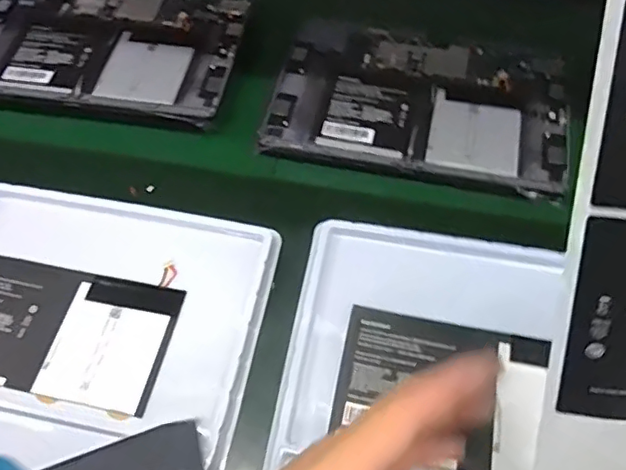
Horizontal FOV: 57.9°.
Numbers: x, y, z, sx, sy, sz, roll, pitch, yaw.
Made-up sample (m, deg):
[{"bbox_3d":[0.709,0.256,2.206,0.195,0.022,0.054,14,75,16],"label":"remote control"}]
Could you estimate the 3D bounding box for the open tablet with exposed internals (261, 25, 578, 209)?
[{"bbox_3d":[0.094,-0.117,0.497,0.250,0.006,0.155,12,61,7],"label":"open tablet with exposed internals"}]

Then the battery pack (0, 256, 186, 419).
[{"bbox_3d":[-0.186,0.064,0.400,0.171,0.007,0.094,10,61,7],"label":"battery pack"}]

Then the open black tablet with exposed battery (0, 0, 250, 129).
[{"bbox_3d":[-0.195,-0.179,0.531,0.249,0.015,0.154,10,61,6],"label":"open black tablet with exposed battery"}]

